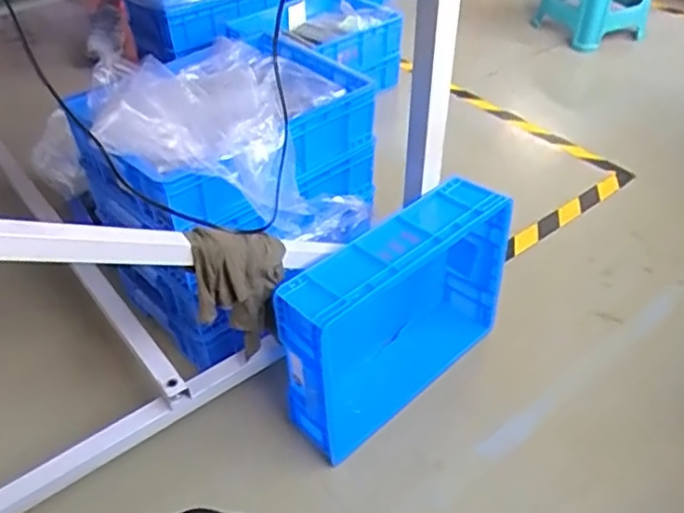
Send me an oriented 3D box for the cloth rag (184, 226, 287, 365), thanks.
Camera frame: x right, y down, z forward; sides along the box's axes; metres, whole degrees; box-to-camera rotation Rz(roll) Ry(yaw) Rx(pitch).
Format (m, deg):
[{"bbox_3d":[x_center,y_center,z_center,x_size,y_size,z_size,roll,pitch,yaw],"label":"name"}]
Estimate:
[{"bbox_3d":[-0.137,0.049,0.896,0.132,0.223,0.054,-20,45,-20],"label":"cloth rag"}]

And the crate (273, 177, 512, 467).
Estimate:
[{"bbox_3d":[0.085,0.087,0.999,0.396,0.301,0.122,-33,51,-31],"label":"crate"}]

